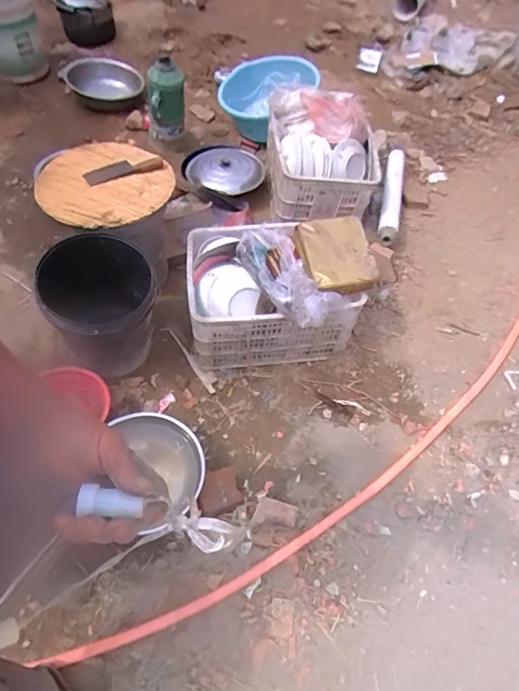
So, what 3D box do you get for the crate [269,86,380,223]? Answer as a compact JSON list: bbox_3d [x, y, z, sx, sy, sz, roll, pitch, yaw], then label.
[{"bbox_3d":[0.229,-0.750,1.803,0.392,0.322,0.460,1,58,-8],"label":"crate"}]

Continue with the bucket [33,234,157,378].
[{"bbox_3d":[-0.473,-0.108,1.429,0.320,0.359,0.334,2,58,-3],"label":"bucket"}]

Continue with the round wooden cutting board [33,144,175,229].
[{"bbox_3d":[-0.465,-0.492,1.430,0.374,0.043,0.383,4,58,-7],"label":"round wooden cutting board"}]

